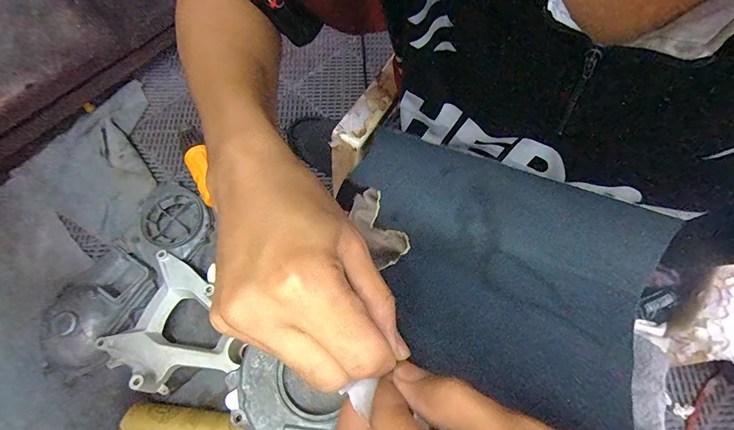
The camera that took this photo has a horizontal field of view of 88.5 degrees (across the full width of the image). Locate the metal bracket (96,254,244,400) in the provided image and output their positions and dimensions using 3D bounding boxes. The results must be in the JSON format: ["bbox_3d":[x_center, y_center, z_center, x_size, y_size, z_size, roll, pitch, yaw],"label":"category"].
[{"bbox_3d":[-0.365,0.218,0.734,0.262,0.101,0.223,22,71,9],"label":"metal bracket"}]

